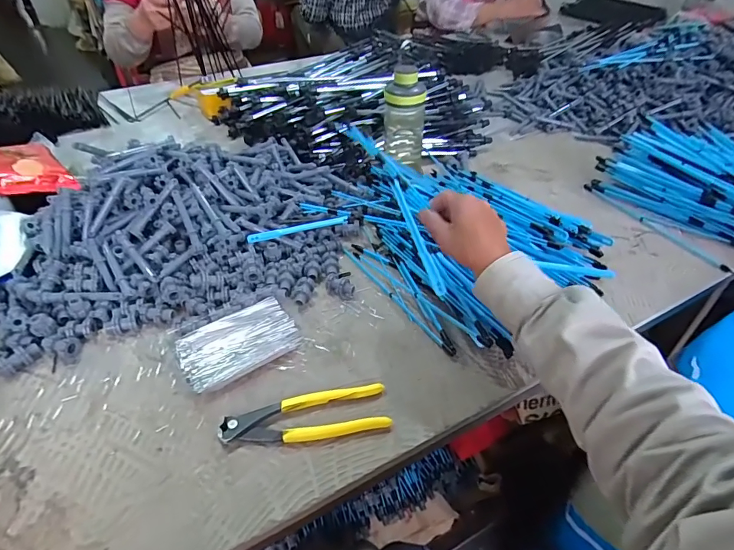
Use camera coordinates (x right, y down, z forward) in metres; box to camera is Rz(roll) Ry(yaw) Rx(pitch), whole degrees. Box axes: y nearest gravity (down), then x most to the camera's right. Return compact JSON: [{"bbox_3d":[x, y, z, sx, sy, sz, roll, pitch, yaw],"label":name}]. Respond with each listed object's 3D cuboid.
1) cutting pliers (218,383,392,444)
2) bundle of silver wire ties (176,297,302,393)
[{"bbox_3d":[-0.061,0.145,0.432,0.163,0.017,0.047,-8,42,-7],"label":"cutting pliers"},{"bbox_3d":[-0.151,0.077,0.503,0.128,0.018,0.079,-24,47,-24],"label":"bundle of silver wire ties"}]

